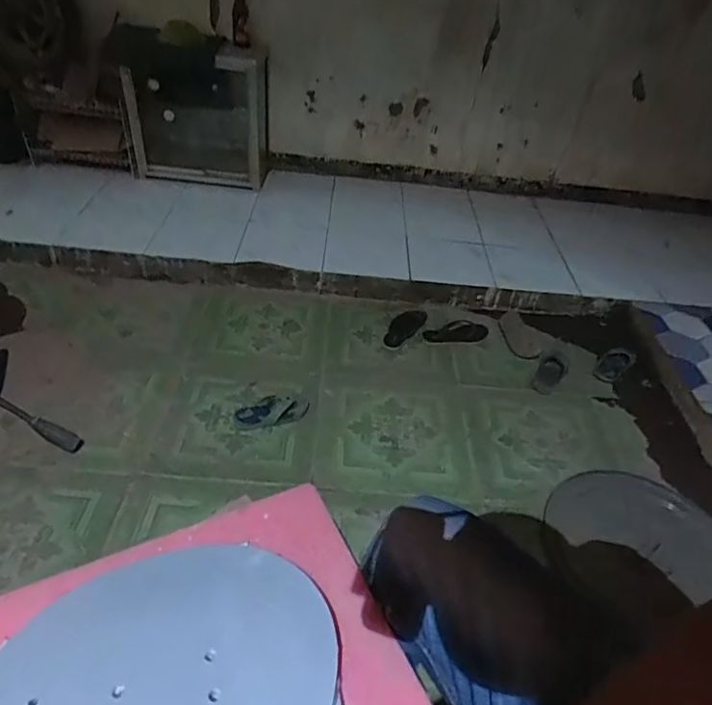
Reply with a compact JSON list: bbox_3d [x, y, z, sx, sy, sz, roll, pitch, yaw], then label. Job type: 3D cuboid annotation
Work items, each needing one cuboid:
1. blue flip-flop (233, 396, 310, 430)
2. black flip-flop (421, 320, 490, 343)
[{"bbox_3d":[-0.219,0.158,1.403,0.194,0.033,0.079,-4,42,-13],"label":"blue flip-flop"},{"bbox_3d":[0.324,-0.059,1.737,0.226,0.032,0.100,-11,44,-20],"label":"black flip-flop"}]

